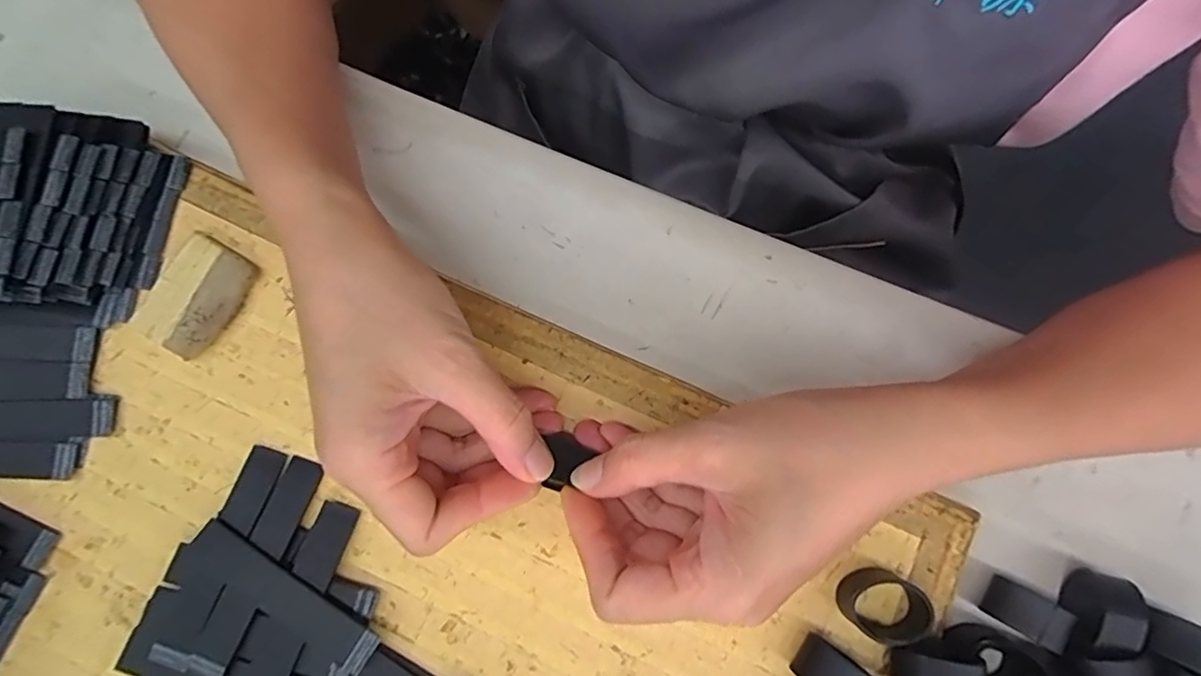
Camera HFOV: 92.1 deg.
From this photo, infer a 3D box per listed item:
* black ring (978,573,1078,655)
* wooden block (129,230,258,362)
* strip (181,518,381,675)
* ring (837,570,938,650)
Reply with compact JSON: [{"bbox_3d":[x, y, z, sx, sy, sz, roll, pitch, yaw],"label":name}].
[{"bbox_3d":[0.177,0.115,0.243,0.026,0.024,0.018,35,81,7],"label":"black ring"},{"bbox_3d":[-0.192,-0.019,0.274,0.039,0.008,0.054,30,80,7],"label":"wooden block"},{"bbox_3d":[-0.137,0.110,0.247,0.093,0.004,0.020,28,76,8],"label":"strip"},{"bbox_3d":[0.118,0.111,0.237,0.028,0.016,0.027,0,78,1],"label":"ring"}]

